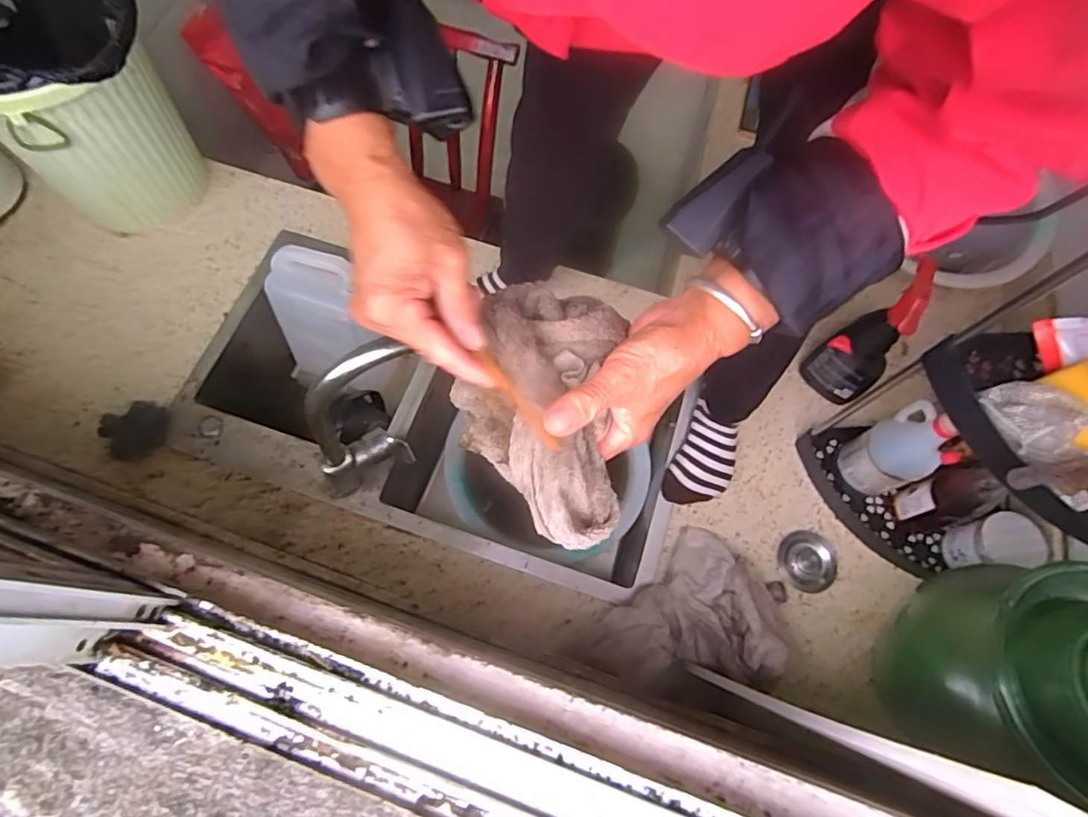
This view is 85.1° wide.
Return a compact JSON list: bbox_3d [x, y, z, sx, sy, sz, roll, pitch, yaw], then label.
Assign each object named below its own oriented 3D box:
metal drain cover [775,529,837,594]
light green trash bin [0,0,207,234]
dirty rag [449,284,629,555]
[{"bbox_3d":[0.367,0.213,0.826,0.078,0.019,0.077,31,71,12],"label":"metal drain cover"},{"bbox_3d":[-0.704,-0.449,0.903,0.303,0.304,0.268,38,72,12],"label":"light green trash bin"},{"bbox_3d":[-0.007,-0.002,0.393,0.108,0.086,0.172,3,68,1],"label":"dirty rag"}]

